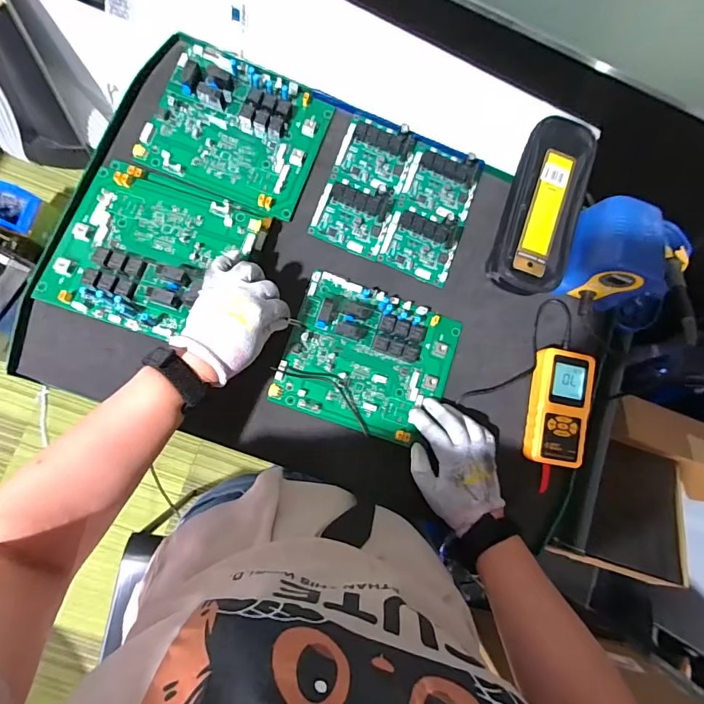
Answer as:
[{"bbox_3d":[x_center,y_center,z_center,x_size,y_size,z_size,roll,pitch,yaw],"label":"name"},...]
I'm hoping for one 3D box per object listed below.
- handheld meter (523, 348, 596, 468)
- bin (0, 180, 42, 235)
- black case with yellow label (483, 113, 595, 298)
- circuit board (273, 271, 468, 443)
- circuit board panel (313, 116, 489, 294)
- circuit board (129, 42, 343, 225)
[{"bbox_3d":[0.263,0.070,0.527,0.068,0.026,0.141,11,82,-5],"label":"handheld meter"},{"bbox_3d":[-0.903,-0.385,1.079,0.168,0.065,0.119,18,81,-4],"label":"bin"},{"bbox_3d":[0.250,-0.189,0.547,0.095,0.038,0.233,19,81,-4],"label":"black case with yellow label"},{"bbox_3d":[0.022,0.008,0.508,0.197,0.026,0.171,19,81,-4],"label":"circuit board"},{"bbox_3d":[0.062,-0.202,0.545,0.186,0.022,0.179,20,81,-4],"label":"circuit board panel"},{"bbox_3d":[-0.142,-0.280,0.526,0.200,0.020,0.172,20,81,-4],"label":"circuit board"}]

